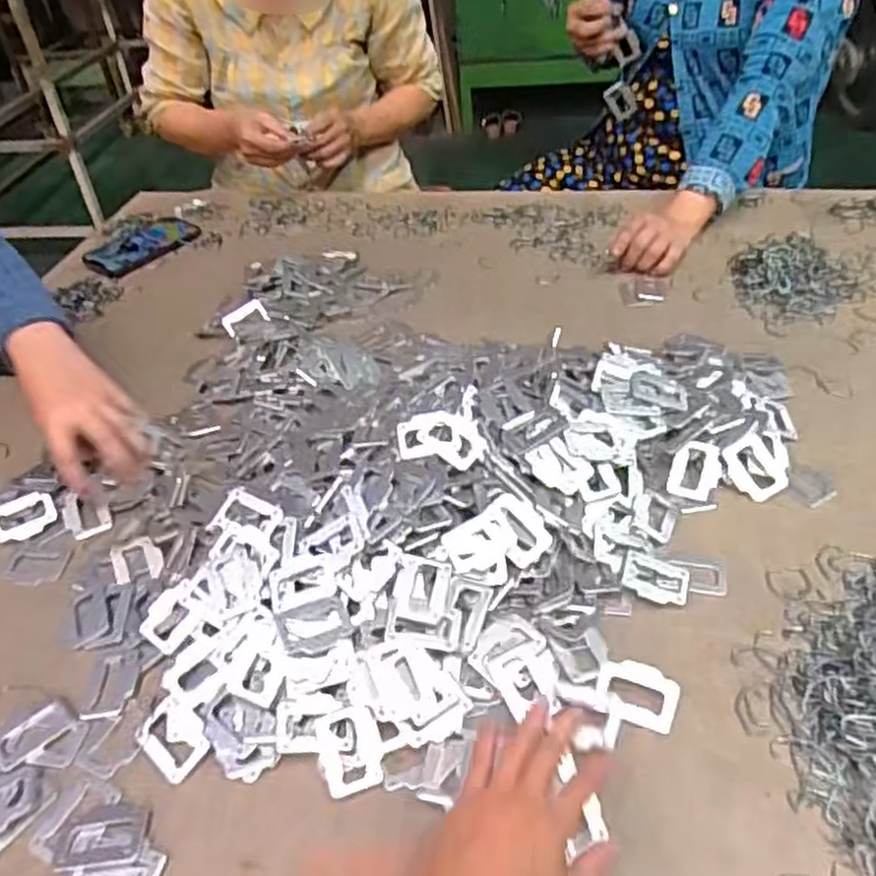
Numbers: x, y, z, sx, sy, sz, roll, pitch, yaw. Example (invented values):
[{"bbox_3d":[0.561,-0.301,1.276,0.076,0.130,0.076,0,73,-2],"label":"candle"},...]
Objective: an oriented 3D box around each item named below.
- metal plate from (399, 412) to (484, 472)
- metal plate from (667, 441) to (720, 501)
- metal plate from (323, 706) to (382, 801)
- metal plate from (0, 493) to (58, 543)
[{"bbox_3d":[0.002,0.002,0.610,0.069,0.012,0.046,9,65,4],"label":"metal plate"},{"bbox_3d":[0.220,0.028,0.634,0.036,0.004,0.053,15,73,15],"label":"metal plate"},{"bbox_3d":[-0.056,0.200,0.475,0.037,0.004,0.052,-13,60,-5],"label":"metal plate"},{"bbox_3d":[-0.374,0.070,0.665,0.055,0.007,0.042,-21,60,-25],"label":"metal plate"}]

